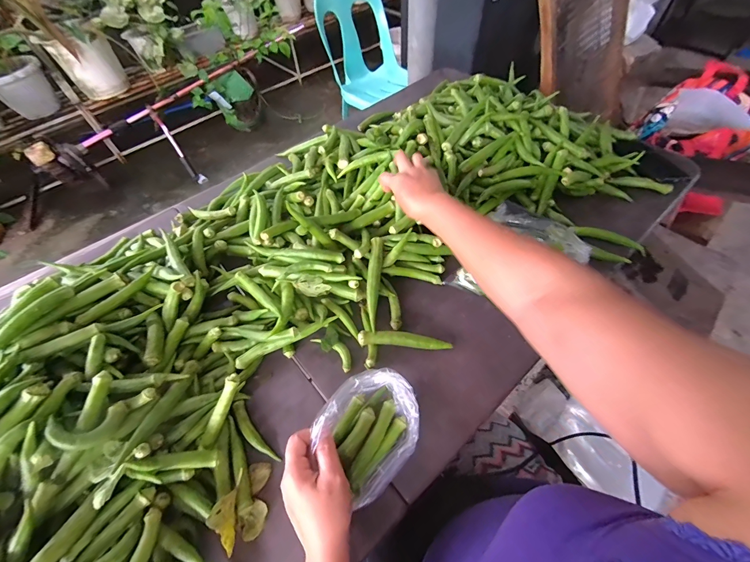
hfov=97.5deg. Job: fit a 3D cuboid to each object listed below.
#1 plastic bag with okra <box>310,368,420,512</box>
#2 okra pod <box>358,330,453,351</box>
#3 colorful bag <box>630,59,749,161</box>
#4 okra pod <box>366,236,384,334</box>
[{"bbox_3d":[-0.005,0.179,0.406,0.109,0.046,0.137,34,64,23],"label":"plastic bag with okra"},{"bbox_3d":[0.045,0.087,0.494,0.137,0.024,0.025,2,56,4],"label":"okra pod"},{"bbox_3d":[1.112,-0.540,1.108,0.349,0.169,0.308,-27,58,-15],"label":"colorful bag"},{"bbox_3d":[-0.001,0.000,0.538,0.021,0.027,0.161,3,56,5],"label":"okra pod"}]

